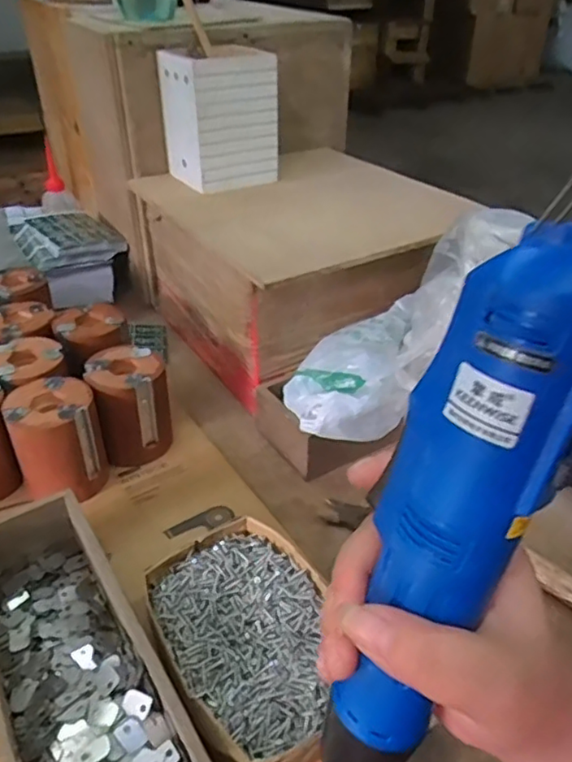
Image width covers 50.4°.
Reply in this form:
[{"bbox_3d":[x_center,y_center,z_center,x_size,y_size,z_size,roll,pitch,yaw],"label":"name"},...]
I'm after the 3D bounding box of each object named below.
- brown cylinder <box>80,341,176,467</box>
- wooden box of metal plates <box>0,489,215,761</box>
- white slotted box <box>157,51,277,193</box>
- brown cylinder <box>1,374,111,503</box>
[{"bbox_3d":[-0.161,0.023,0.635,0.073,0.102,0.074,-16,38,-21],"label":"brown cylinder"},{"bbox_3d":[-0.145,0.201,0.418,0.100,0.066,0.293,-20,40,-26],"label":"wooden box of metal plates"},{"bbox_3d":[-0.084,-0.328,0.754,0.101,0.140,0.109,-22,40,-28],"label":"white slotted box"},{"bbox_3d":[-0.217,0.059,0.585,0.078,0.101,0.081,-15,38,-20],"label":"brown cylinder"}]

